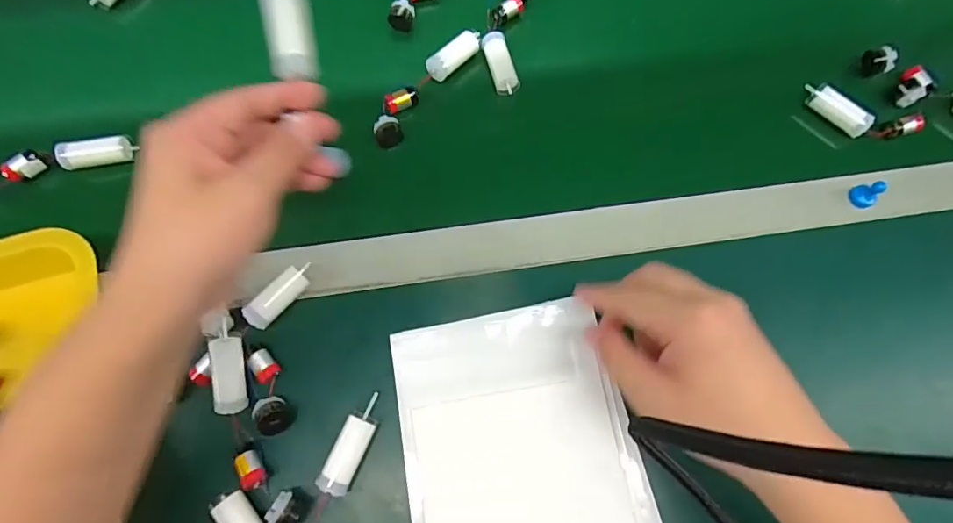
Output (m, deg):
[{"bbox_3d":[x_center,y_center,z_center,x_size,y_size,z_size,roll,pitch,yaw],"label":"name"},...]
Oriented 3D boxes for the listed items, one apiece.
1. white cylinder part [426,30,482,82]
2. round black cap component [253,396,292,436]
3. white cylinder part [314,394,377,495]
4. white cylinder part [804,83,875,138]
[{"bbox_3d":[-0.019,-0.179,0.440,0.055,0.020,0.019,-41,80,-17],"label":"white cylinder part"},{"bbox_3d":[-0.136,0.102,0.336,0.024,0.012,0.021,45,73,9],"label":"round black cap component"},{"bbox_3d":[-0.082,0.121,0.336,0.019,0.014,0.065,23,71,2],"label":"white cylinder part"},{"bbox_3d":[0.307,-0.131,0.427,0.014,0.020,0.059,-38,79,-16],"label":"white cylinder part"}]

